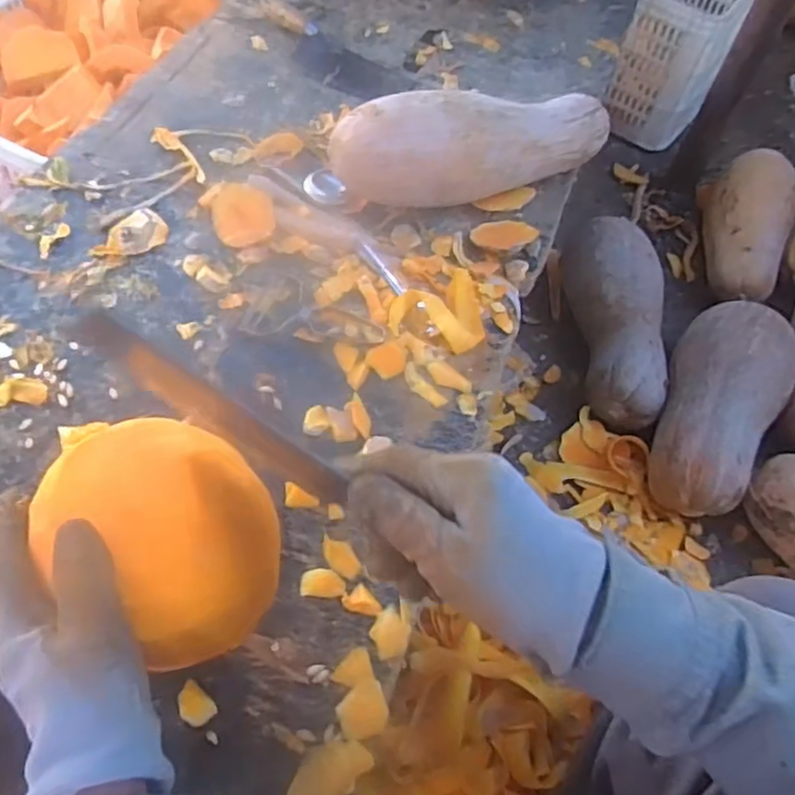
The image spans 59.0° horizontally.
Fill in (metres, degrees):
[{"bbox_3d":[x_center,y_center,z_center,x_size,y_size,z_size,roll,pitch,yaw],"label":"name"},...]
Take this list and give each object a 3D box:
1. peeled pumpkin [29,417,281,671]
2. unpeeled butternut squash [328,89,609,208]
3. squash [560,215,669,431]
[{"bbox_3d":[-0.138,0.087,0.416,0.118,0.096,0.111,18,57,8],"label":"peeled pumpkin"},{"bbox_3d":[0.101,-0.291,0.835,0.352,0.132,0.106,-17,59,-15],"label":"unpeeled butternut squash"},{"bbox_3d":[0.357,-0.123,1.116,0.131,0.116,0.363,1,57,-4],"label":"squash"}]

